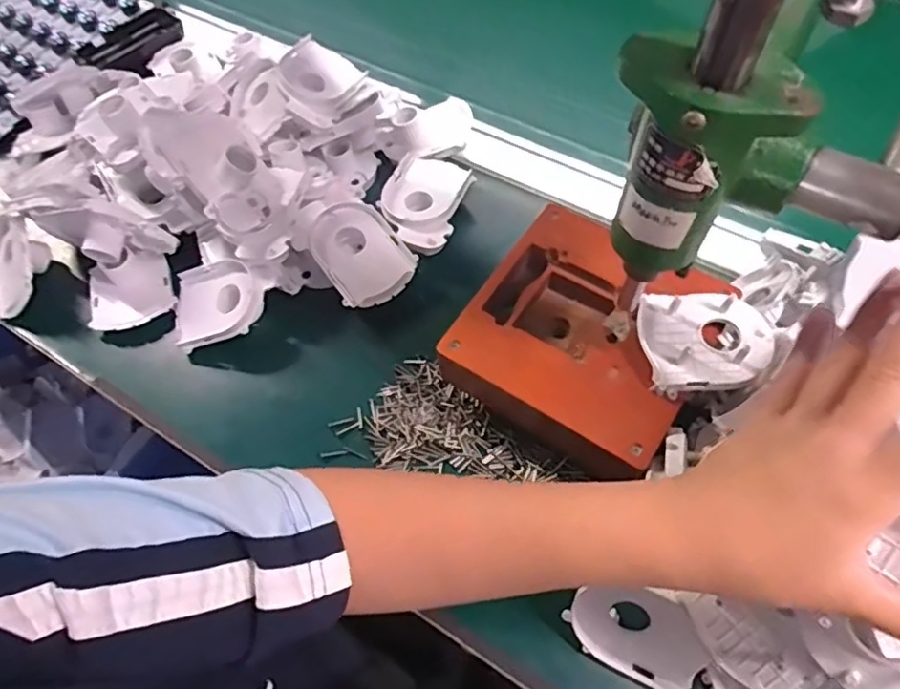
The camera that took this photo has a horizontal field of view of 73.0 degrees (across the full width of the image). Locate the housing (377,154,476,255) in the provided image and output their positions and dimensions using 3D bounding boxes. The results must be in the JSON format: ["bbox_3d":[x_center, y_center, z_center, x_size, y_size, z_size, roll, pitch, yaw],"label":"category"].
[{"bbox_3d":[-0.023,-0.121,0.525,0.070,0.026,0.102,16,64,12],"label":"housing"}]

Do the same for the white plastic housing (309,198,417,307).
[{"bbox_3d":[-0.073,-0.073,0.500,0.068,0.037,0.085,-32,64,-13],"label":"white plastic housing"}]

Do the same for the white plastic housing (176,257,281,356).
[{"bbox_3d":[-0.184,-0.035,0.490,0.095,0.016,0.068,-14,71,23],"label":"white plastic housing"}]

